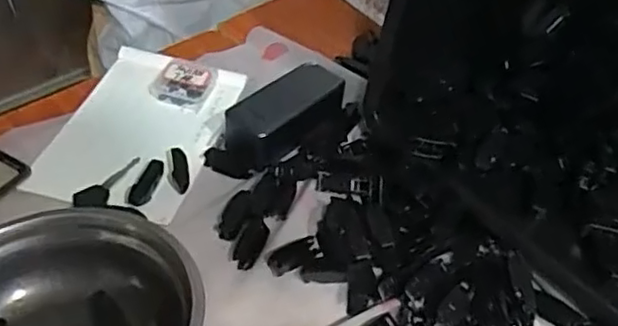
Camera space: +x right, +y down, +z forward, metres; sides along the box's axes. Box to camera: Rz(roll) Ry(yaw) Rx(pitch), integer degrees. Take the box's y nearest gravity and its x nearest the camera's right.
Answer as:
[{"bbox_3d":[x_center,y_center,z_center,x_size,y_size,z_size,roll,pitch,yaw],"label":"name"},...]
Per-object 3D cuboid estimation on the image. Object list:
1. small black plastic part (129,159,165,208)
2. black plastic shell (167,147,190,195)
[{"bbox_3d":[-0.150,0.017,0.584,0.022,0.008,0.052,12,43,6],"label":"small black plastic part"},{"bbox_3d":[-0.122,0.007,0.590,0.019,0.015,0.052,-5,44,-11],"label":"black plastic shell"}]

